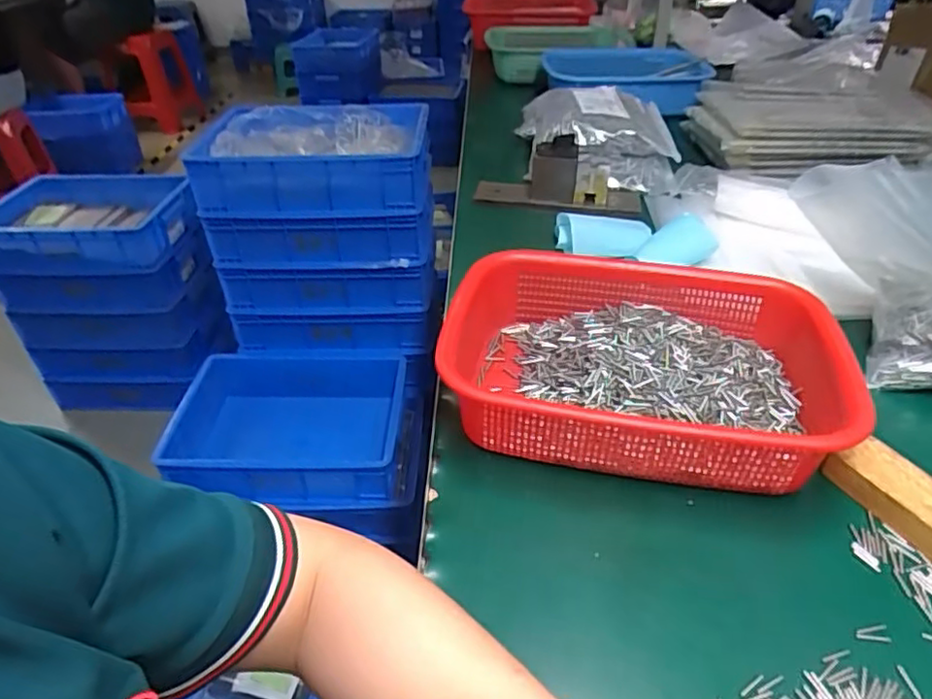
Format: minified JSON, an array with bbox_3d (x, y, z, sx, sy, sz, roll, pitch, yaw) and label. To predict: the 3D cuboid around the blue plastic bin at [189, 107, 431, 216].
[{"bbox_3d":[-0.275,-0.365,1.185,0.402,0.113,0.283,-2,36,1],"label":"blue plastic bin"}]

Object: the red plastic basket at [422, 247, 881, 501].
[{"bbox_3d":[0.133,0.010,0.490,0.285,0.077,0.204,5,37,10],"label":"red plastic basket"}]

